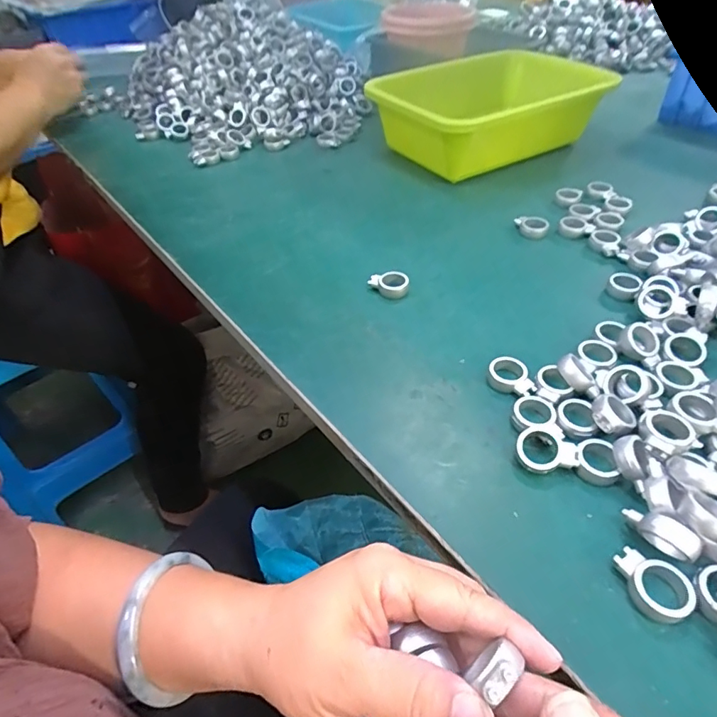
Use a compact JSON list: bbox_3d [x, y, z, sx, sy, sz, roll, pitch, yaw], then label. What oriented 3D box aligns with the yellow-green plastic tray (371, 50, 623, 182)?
[{"bbox_3d":[0.163,-0.306,0.584,0.281,0.082,0.186,-23,48,-18],"label":"yellow-green plastic tray"}]

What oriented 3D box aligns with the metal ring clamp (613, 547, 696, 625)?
[{"bbox_3d":[0.140,0.106,0.221,0.024,0.011,0.033,-16,46,-11],"label":"metal ring clamp"}]

